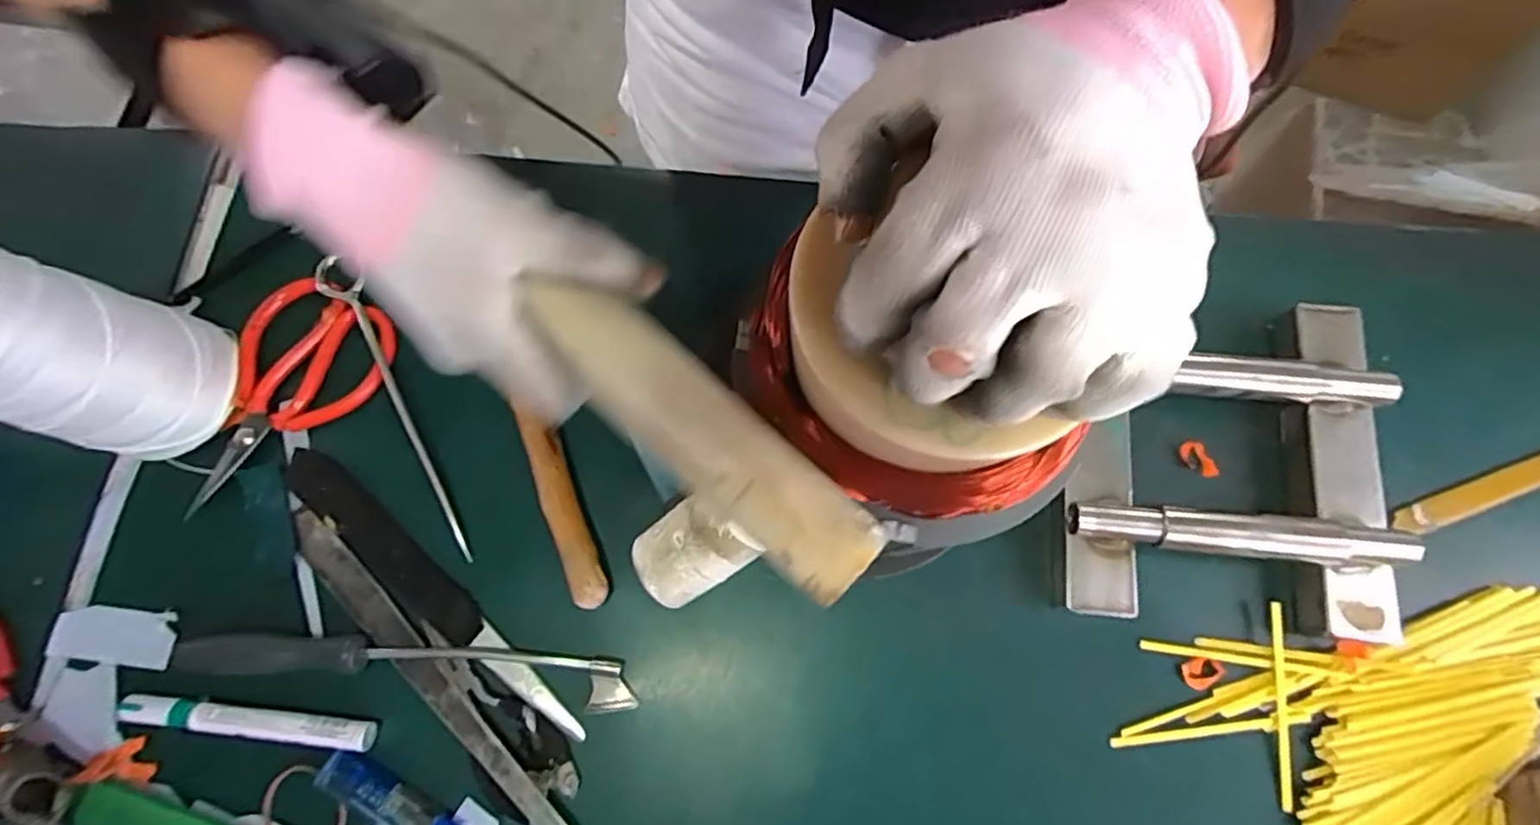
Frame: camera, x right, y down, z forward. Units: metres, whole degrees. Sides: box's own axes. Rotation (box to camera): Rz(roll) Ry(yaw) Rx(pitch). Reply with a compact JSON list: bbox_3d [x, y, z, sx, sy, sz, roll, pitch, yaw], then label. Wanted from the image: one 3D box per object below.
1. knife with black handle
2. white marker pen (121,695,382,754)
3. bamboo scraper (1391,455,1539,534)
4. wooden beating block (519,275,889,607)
[{"bbox_3d":[-0.203,0.109,0.406,0.236,0.016,0.033,41,80,10],"label":"knife with black handle"},{"bbox_3d":[-0.294,0.174,0.384,0.139,0.010,0.015,6,76,3],"label":"white marker pen"},{"bbox_3d":[0.475,0.033,0.413,0.207,0.009,0.018,-20,76,-4],"label":"bamboo scraper"},{"bbox_3d":[-0.028,0.005,0.253,0.155,0.016,0.035,42,80,9],"label":"wooden beating block"}]

